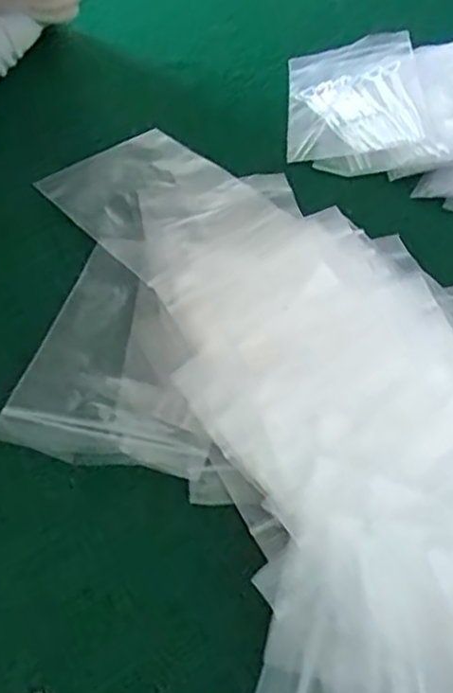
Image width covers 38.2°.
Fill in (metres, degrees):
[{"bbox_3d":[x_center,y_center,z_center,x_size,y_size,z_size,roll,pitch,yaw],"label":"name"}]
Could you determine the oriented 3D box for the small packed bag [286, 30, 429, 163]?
[{"bbox_3d":[0.079,-0.160,0.414,0.081,0.005,0.117,-8,51,16],"label":"small packed bag"}]

